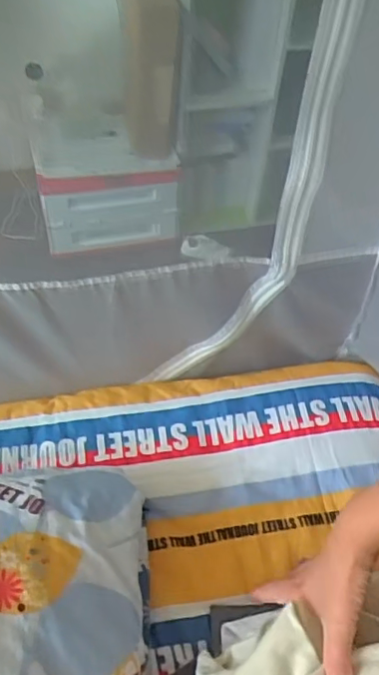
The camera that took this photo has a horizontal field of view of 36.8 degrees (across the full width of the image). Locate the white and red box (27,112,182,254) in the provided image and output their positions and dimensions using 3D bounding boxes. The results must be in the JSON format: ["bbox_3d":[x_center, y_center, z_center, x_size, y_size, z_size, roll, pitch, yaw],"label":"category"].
[{"bbox_3d":[-0.240,-0.438,1.588,0.361,0.265,0.255,-11,52,-14],"label":"white and red box"}]

